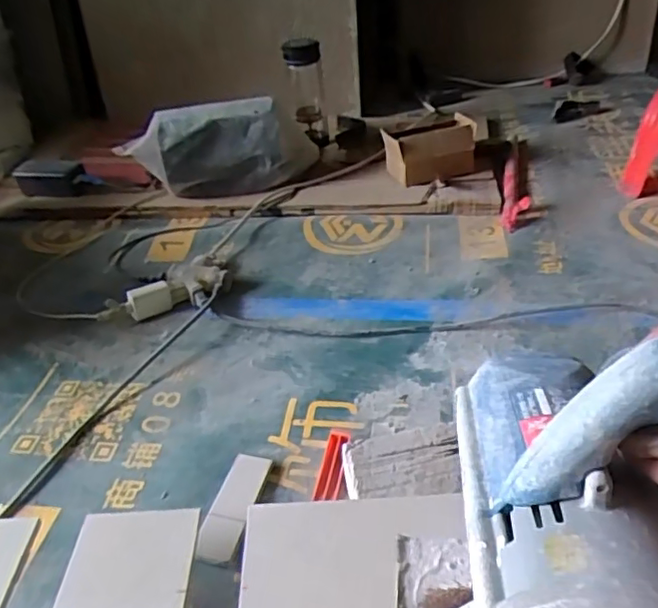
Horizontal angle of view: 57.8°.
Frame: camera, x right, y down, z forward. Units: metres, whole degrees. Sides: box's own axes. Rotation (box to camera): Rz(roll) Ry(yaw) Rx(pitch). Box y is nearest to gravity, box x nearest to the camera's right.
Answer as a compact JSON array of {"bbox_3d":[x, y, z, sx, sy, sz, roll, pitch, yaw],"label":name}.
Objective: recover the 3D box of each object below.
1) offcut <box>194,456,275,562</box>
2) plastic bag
[{"bbox_3d":[-0.090,0.187,0.558,0.037,0.011,0.108,7,39,15],"label":"offcut"},{"bbox_3d":[-0.184,-0.261,1.051,0.327,0.158,0.075,-11,38,-7],"label":"plastic bag"}]

